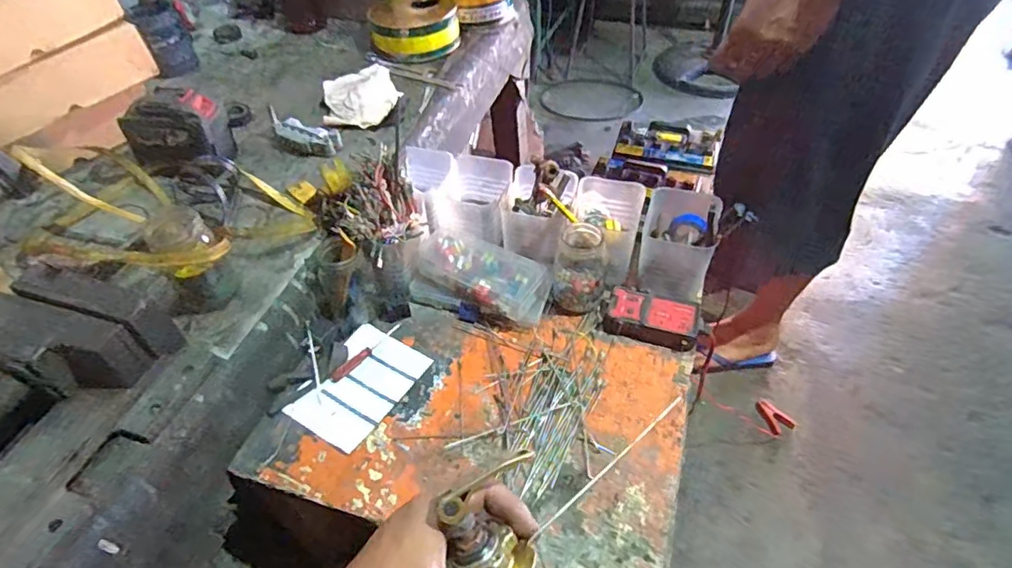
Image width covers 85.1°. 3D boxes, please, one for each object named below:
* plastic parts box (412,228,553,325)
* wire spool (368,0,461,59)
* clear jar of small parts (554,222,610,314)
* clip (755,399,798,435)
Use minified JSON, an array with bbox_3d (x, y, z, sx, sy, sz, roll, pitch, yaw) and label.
[{"bbox_3d":[-0.029,-0.010,0.699,0.172,0.054,0.080,24,53,21],"label":"plastic parts box"},{"bbox_3d":[-0.173,-0.484,1.044,0.160,0.066,0.171,-1,48,1],"label":"wire spool"},{"bbox_3d":[0.091,-0.020,0.668,0.062,0.095,0.069,7,48,8],"label":"clear jar of small parts"},{"bbox_3d":[0.529,0.262,1.089,0.051,0.017,0.077,-14,49,-11],"label":"clip"}]

